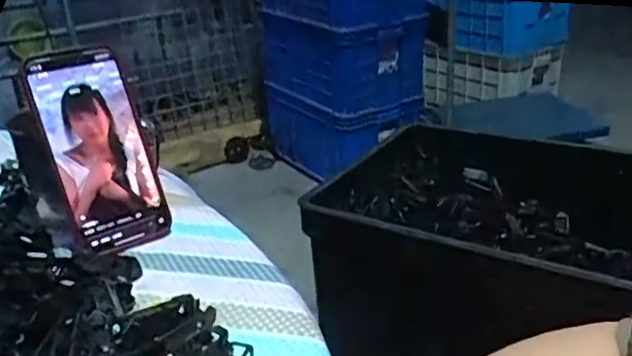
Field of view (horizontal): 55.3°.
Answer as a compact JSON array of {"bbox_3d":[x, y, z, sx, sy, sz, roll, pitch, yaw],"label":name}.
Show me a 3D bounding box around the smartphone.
[{"bbox_3d":[-0.169,-0.023,0.472,0.070,0.157,0.012,-20,2,-34],"label":"smartphone"}]

